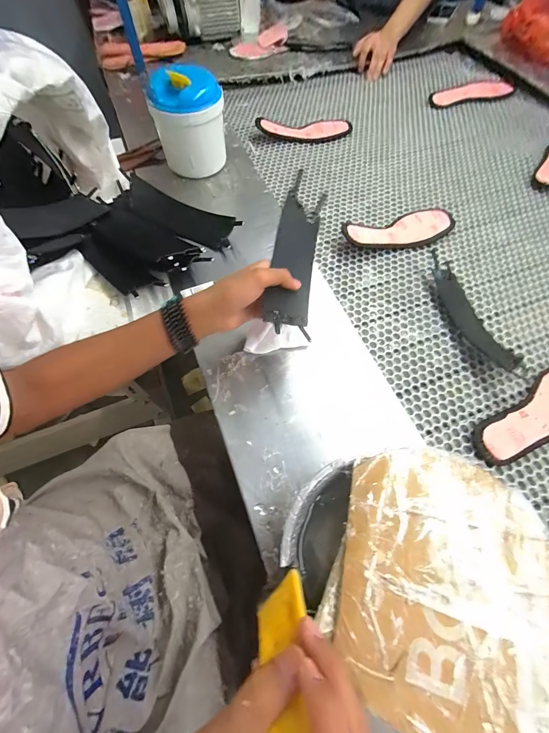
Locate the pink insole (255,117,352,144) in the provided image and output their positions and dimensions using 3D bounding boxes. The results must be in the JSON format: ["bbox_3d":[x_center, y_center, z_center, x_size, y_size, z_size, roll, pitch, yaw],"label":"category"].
[{"bbox_3d":[0.078,-0.597,0.759,0.240,0.027,0.092,-6,63,-2],"label":"pink insole"}]

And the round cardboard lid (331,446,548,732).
[{"bbox_3d":[0.163,0.191,0.272,0.195,0.009,0.219,13,64,7],"label":"round cardboard lid"}]

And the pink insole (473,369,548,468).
[{"bbox_3d":[0.391,0.069,0.438,0.250,0.016,0.079,-30,67,-14],"label":"pink insole"}]

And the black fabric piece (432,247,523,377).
[{"bbox_3d":[0.330,-0.102,0.518,0.060,0.028,0.257,-16,64,-8],"label":"black fabric piece"}]

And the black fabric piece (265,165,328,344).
[{"bbox_3d":[0.028,-0.152,0.407,0.062,0.016,0.224,14,74,-20],"label":"black fabric piece"}]

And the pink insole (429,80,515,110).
[{"bbox_3d":[0.565,-0.773,0.858,0.247,0.013,0.090,-17,64,-8],"label":"pink insole"}]

